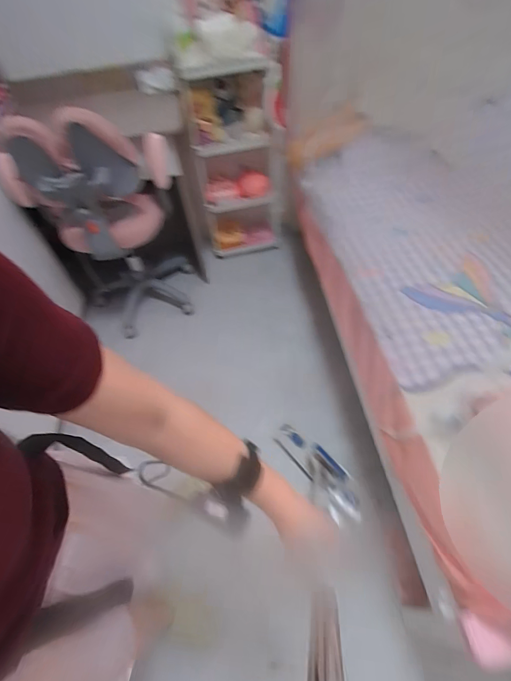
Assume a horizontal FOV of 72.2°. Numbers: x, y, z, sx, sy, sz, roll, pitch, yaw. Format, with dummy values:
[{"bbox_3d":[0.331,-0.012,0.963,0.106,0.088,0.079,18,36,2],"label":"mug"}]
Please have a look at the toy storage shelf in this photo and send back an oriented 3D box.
[{"bbox_3d":[-0.070,-0.763,1.599,0.394,0.863,0.272,-9,52,-2],"label":"toy storage shelf"}]

